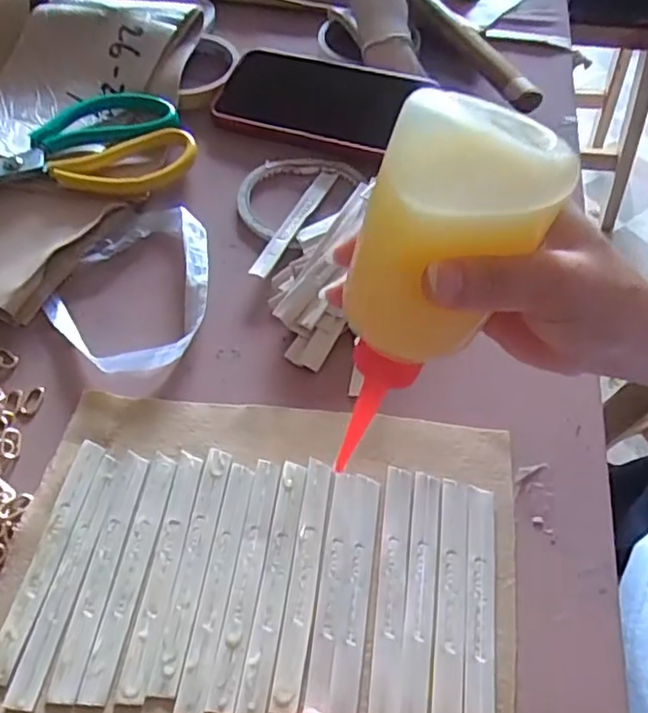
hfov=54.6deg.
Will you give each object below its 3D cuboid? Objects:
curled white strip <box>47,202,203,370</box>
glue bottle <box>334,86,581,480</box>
[{"bbox_3d":[-0.109,-0.044,0.391,0.102,0.012,0.114,36,63,20],"label":"curled white strip"},{"bbox_3d":[0.037,-0.020,0.248,0.060,0.150,0.046,28,29,15],"label":"glue bottle"}]

